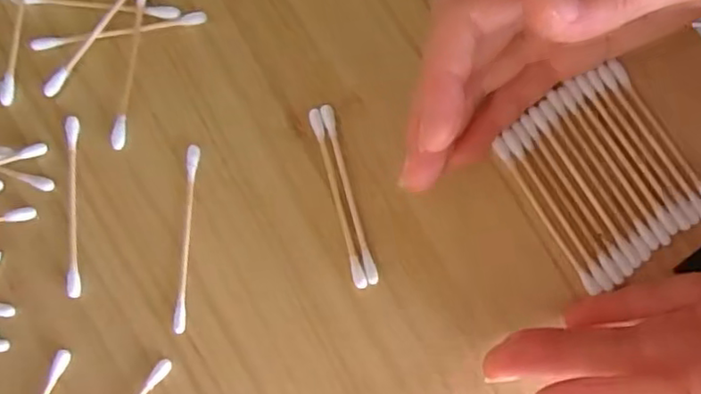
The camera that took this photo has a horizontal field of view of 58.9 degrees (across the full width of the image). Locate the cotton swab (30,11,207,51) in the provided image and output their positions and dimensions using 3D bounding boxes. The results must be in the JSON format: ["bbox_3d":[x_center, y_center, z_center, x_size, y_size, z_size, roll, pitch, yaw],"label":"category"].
[{"bbox_3d":[-0.095,-0.068,0.254,0.071,0.004,0.005,-9,78,-1],"label":"cotton swab"}]

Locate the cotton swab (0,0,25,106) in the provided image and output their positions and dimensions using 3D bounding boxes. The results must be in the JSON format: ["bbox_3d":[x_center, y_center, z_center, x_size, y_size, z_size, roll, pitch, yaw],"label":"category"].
[{"bbox_3d":[-0.137,-0.073,0.254,0.007,0.009,0.071,5,79,2],"label":"cotton swab"}]

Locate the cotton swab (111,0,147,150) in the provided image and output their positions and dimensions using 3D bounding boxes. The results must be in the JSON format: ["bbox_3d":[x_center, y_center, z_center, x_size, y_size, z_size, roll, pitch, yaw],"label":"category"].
[{"bbox_3d":[-0.088,-0.054,0.250,0.005,0.005,0.070,6,79,2],"label":"cotton swab"}]

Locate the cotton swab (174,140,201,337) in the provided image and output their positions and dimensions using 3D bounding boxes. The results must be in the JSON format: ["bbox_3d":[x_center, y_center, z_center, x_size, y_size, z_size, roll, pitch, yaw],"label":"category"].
[{"bbox_3d":[-0.062,0.015,0.236,0.005,0.004,0.071,2,79,1],"label":"cotton swab"}]

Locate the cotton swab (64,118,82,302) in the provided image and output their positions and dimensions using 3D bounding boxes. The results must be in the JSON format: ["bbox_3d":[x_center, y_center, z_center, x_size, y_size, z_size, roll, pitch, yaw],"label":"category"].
[{"bbox_3d":[-0.108,0.003,0.240,0.005,0.004,0.070,-6,78,0],"label":"cotton swab"}]

